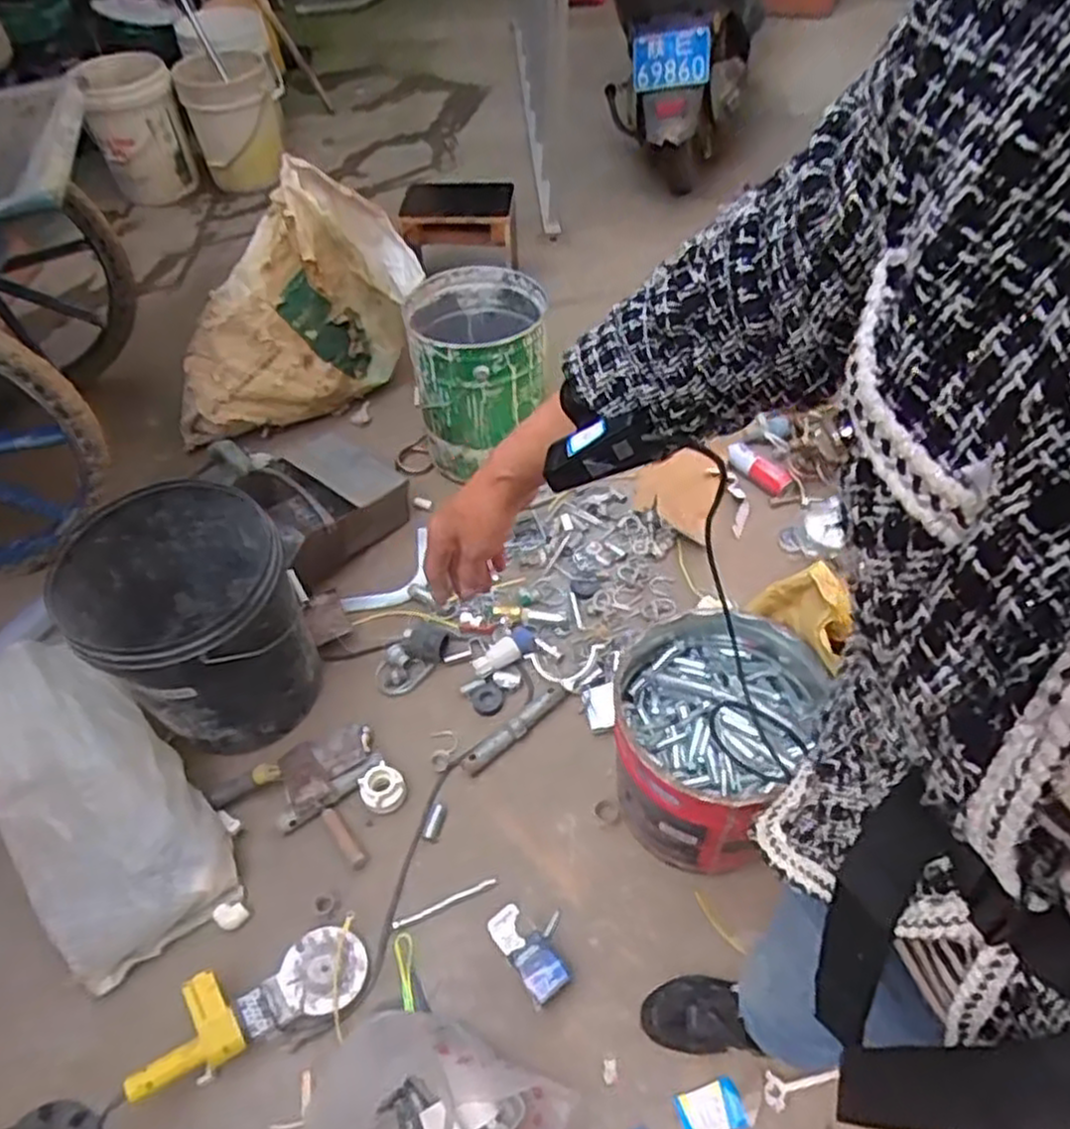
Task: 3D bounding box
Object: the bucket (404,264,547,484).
[{"bbox_3d":[-0.126,-0.426,1.736,0.292,0.341,0.344,1,51,2],"label":"bucket"}]

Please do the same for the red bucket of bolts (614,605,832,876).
[{"bbox_3d":[0.247,0.266,1.165,0.301,0.284,0.305,26,56,20],"label":"red bucket of bolts"}]

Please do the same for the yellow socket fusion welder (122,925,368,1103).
[{"bbox_3d":[-0.390,0.604,1.087,0.313,0.071,0.120,-23,52,-13],"label":"yellow socket fusion welder"}]

